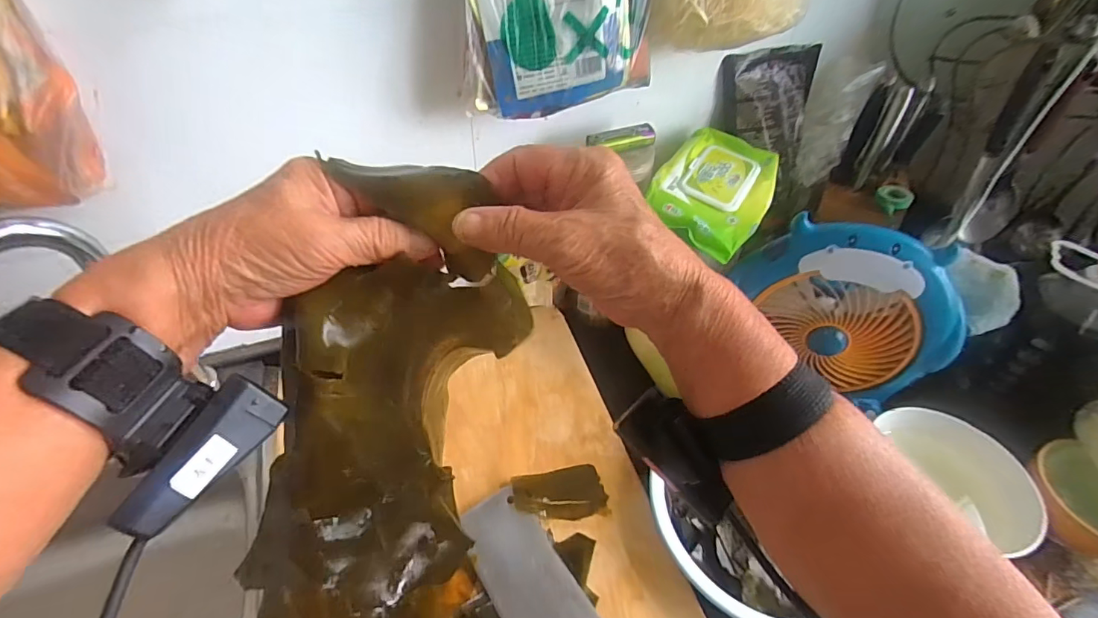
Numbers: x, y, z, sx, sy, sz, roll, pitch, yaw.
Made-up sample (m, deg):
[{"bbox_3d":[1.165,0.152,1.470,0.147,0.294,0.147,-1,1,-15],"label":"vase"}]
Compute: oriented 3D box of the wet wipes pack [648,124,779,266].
[{"bbox_3d":[0.204,-0.150,0.603,0.128,0.038,0.208,25,49,21],"label":"wet wipes pack"}]

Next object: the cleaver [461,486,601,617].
[{"bbox_3d":[0.012,0.288,0.434,0.073,0.018,0.279,-26,52,-25],"label":"cleaver"}]

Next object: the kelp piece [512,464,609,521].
[{"bbox_3d":[0.012,0.200,0.532,0.098,0.009,0.058,-5,37,-14],"label":"kelp piece"}]

